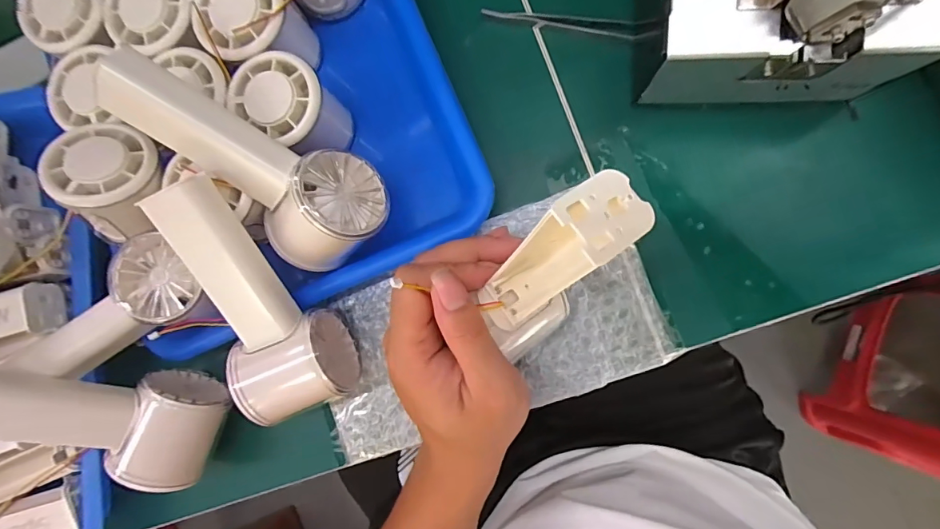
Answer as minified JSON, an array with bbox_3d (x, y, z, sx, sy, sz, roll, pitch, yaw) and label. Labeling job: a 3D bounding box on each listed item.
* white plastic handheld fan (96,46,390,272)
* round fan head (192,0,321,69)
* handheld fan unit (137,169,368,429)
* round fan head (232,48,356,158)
[{"bbox_3d":[-0.120,-0.054,0.259,0.147,0.050,0.070,34,87,-20],"label":"white plastic handheld fan"},{"bbox_3d":[-0.133,-0.148,0.299,0.058,0.056,0.057,0,88,8],"label":"round fan head"},{"bbox_3d":[-0.126,0.026,0.272,0.062,0.054,0.153,-27,111,1],"label":"handheld fan unit"},{"bbox_3d":[-0.106,-0.095,0.294,0.066,0.054,0.047,33,92,7],"label":"round fan head"}]

